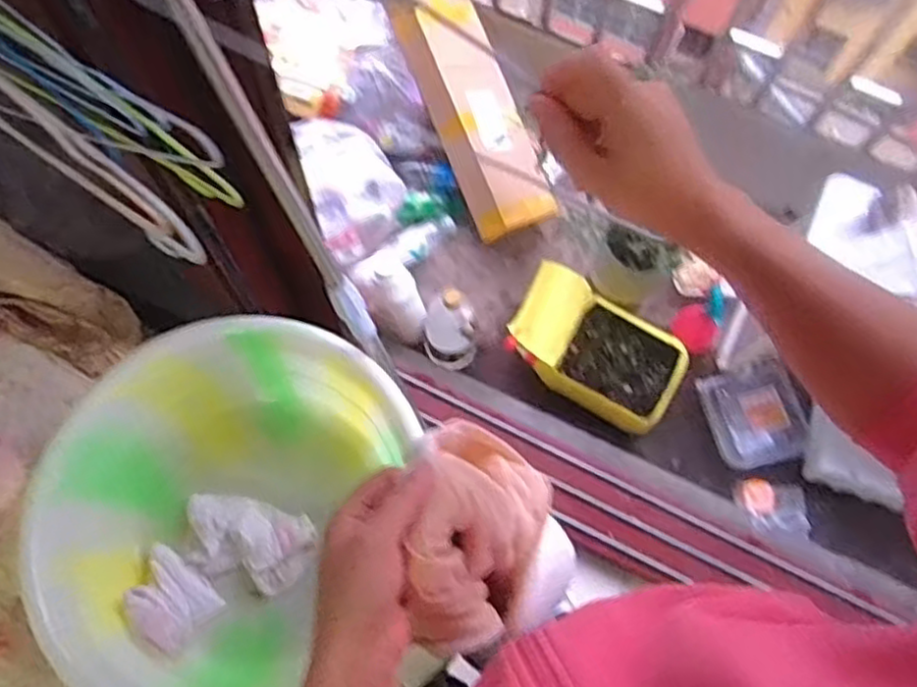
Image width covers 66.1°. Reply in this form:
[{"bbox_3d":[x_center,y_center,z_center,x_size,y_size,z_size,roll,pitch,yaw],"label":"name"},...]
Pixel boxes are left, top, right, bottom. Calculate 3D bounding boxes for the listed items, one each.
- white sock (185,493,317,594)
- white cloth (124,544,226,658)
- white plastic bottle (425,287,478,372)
[{"bbox_3d":[-0.279,0.263,0.930,0.172,0.034,0.102,13,70,2],"label":"white sock"},{"bbox_3d":[-0.370,0.322,0.887,0.112,0.025,0.100,39,31,4],"label":"white cloth"},{"bbox_3d":[-0.012,-0.039,1.399,0.106,0.237,0.118,2,70,-2],"label":"white plastic bottle"}]

